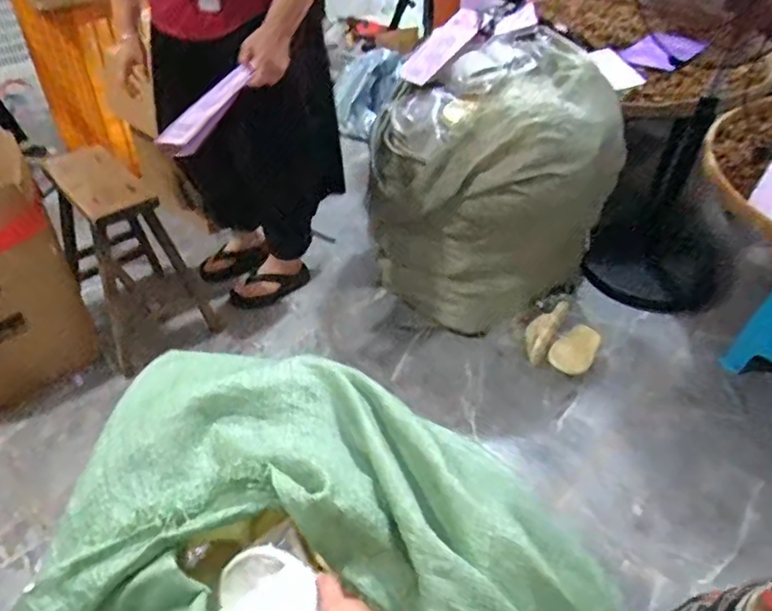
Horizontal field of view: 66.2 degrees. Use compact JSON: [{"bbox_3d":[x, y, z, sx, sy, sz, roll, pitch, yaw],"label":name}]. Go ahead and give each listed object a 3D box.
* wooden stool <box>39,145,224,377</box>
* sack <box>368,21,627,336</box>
[{"bbox_3d":[-0.677,-0.159,1.550,0.287,0.440,0.360,-20,45,-24],"label":"wooden stool"},{"bbox_3d":[0.289,-0.321,1.612,0.498,0.665,0.543,33,50,31],"label":"sack"}]

